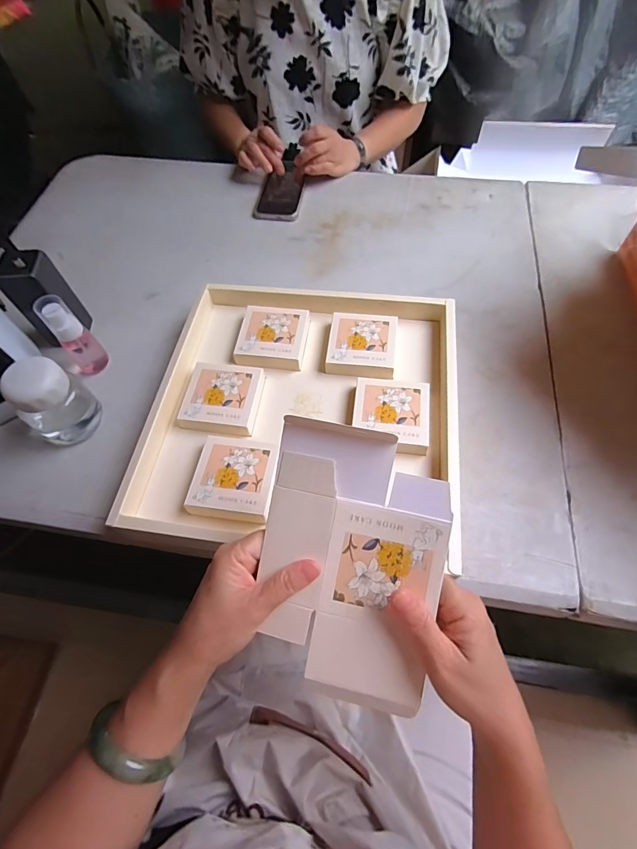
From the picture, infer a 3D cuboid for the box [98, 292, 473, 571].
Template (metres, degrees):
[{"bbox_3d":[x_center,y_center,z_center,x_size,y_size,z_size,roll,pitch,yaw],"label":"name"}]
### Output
[{"bbox_3d":[-0.010,-0.030,0.497,0.342,0.065,0.360,6,62,6],"label":"box"}]

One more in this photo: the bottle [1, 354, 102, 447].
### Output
[{"bbox_3d":[-0.313,-0.026,0.481,0.059,0.104,0.079,27,66,17],"label":"bottle"}]

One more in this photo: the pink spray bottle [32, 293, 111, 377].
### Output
[{"bbox_3d":[-0.318,-0.112,0.523,0.042,0.117,0.035,-40,67,-18],"label":"pink spray bottle"}]

